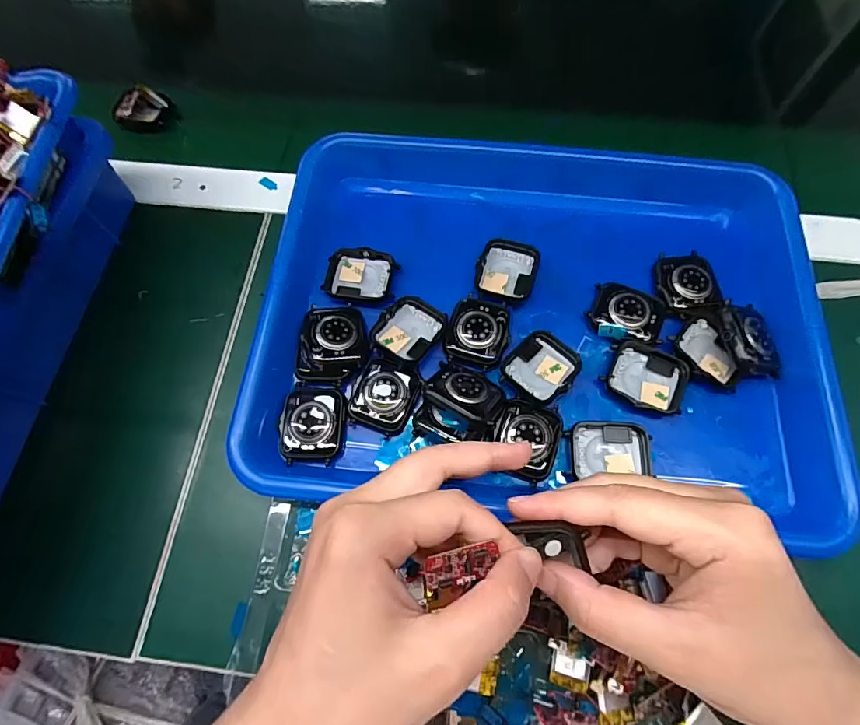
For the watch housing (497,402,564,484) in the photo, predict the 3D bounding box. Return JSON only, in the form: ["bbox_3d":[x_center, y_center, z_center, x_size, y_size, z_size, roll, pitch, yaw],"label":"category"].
[{"bbox_3d":[0.056,0.044,0.257,0.036,0.008,0.042,12,68,6],"label":"watch housing"}]

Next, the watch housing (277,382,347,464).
[{"bbox_3d":[-0.068,0.035,0.264,0.036,0.009,0.045,1,67,2],"label":"watch housing"}]

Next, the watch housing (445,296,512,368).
[{"bbox_3d":[0.030,-0.019,0.281,0.037,0.007,0.045,14,68,7],"label":"watch housing"}]

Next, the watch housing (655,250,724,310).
[{"bbox_3d":[0.167,-0.053,0.296,0.039,0.015,0.041,-5,67,-1],"label":"watch housing"}]

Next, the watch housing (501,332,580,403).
[{"bbox_3d":[0.067,0.003,0.272,0.038,0.008,0.044,42,74,16],"label":"watch housing"}]

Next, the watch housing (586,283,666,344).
[{"bbox_3d":[0.123,-0.029,0.286,0.043,0.013,0.036,19,69,9],"label":"watch housing"}]

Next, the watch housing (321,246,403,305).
[{"bbox_3d":[-0.045,-0.056,0.298,0.044,0.008,0.039,9,68,5],"label":"watch housing"}]

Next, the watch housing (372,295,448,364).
[{"bbox_3d":[-0.013,-0.021,0.283,0.036,0.008,0.043,32,72,13],"label":"watch housing"}]

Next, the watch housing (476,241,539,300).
[{"bbox_3d":[0.051,-0.060,0.299,0.038,0.009,0.040,0,67,1],"label":"watch housing"}]

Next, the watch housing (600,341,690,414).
[{"bbox_3d":[0.129,0.008,0.272,0.046,0.009,0.038,19,69,9],"label":"watch housing"}]

